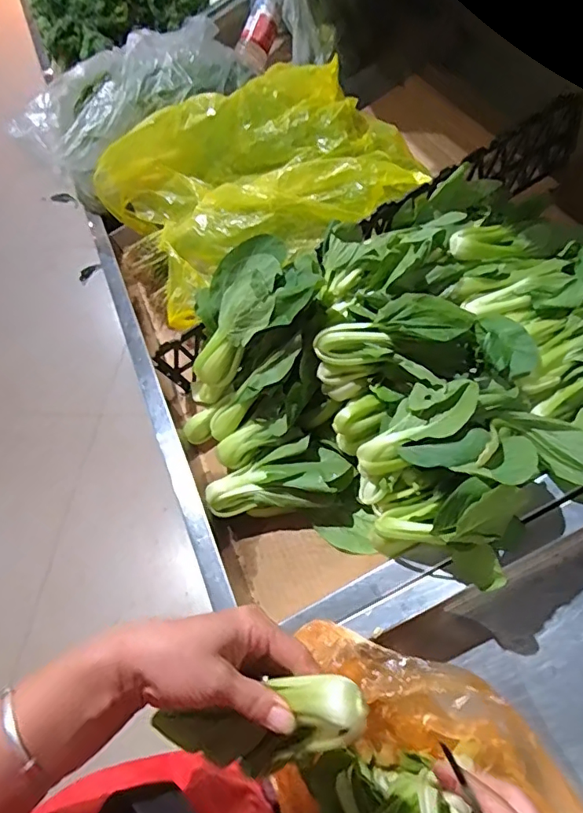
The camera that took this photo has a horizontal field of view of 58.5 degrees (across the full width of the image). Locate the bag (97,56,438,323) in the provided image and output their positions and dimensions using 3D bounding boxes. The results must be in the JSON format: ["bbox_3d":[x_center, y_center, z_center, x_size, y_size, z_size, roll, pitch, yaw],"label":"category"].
[{"bbox_3d":[-0.037,-0.319,0.733,0.395,0.164,0.293,-22,58,-9],"label":"bag"}]

